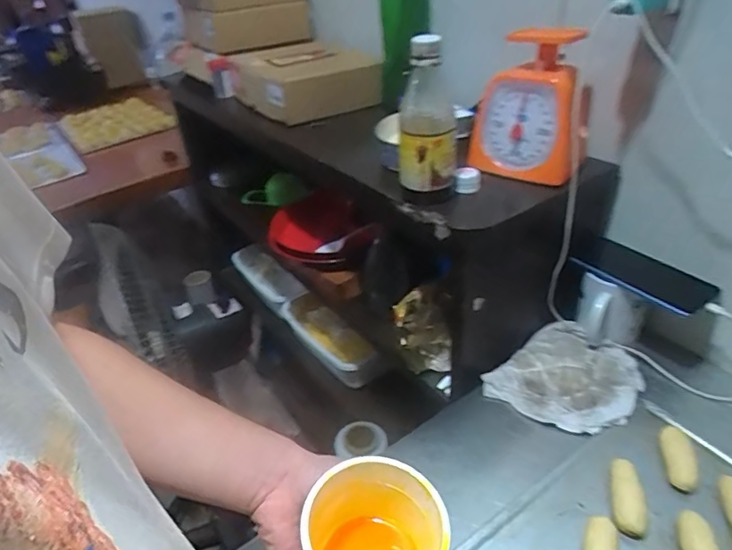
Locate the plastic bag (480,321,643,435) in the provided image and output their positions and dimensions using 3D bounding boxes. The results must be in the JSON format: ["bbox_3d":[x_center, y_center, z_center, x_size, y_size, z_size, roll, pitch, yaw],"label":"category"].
[{"bbox_3d":[0.249,0.121,0.638,0.151,0.020,0.157,27,45,37],"label":"plastic bag"}]

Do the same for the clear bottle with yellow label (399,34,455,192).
[{"bbox_3d":[0.063,-0.165,0.546,0.058,0.152,0.046,0,35,7],"label":"clear bottle with yellow label"}]

